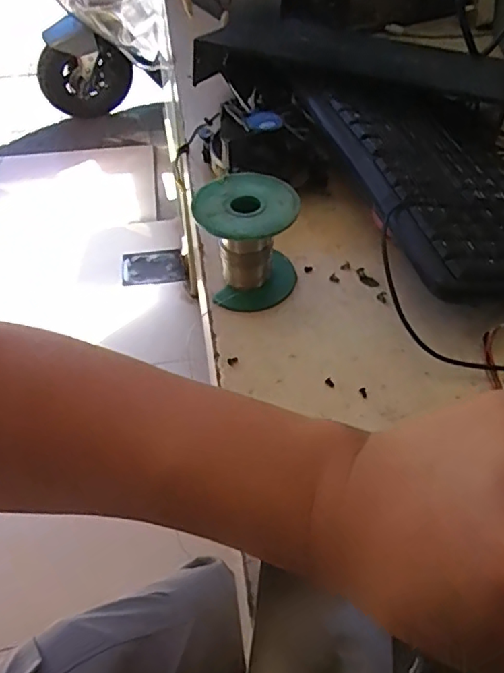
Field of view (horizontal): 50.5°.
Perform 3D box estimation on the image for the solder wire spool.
[{"bbox_3d":[-0.002,-0.063,0.365,0.063,0.067,0.060,-2,50,0],"label":"solder wire spool"}]

